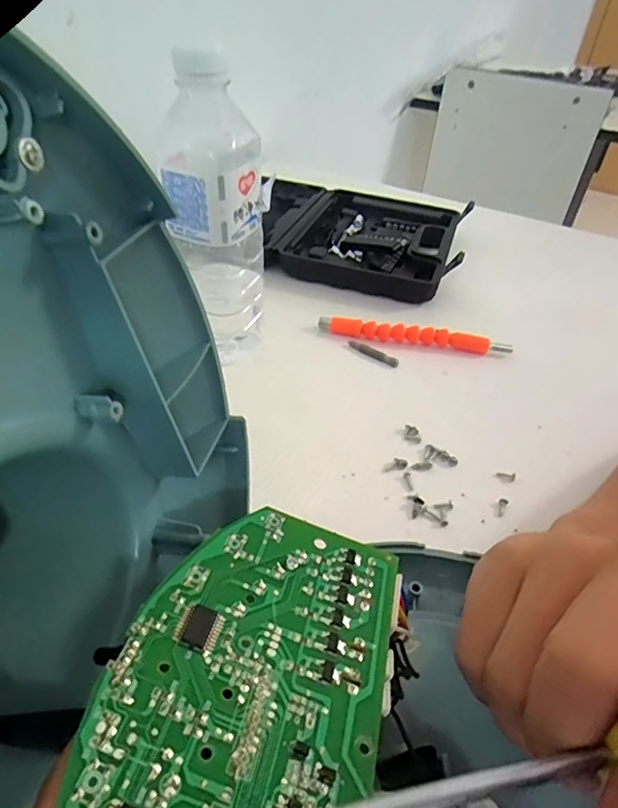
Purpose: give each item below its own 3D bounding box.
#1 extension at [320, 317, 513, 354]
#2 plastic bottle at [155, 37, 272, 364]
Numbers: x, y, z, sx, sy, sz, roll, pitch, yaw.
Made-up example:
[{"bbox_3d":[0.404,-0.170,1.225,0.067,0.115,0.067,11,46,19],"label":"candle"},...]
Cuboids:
[{"bbox_3d":[0.094,-0.061,0.454,0.168,0.018,0.016,11,42,5],"label":"extension"},{"bbox_3d":[-0.067,-0.132,0.370,0.070,0.203,0.073,-6,43,-13],"label":"plastic bottle"}]

